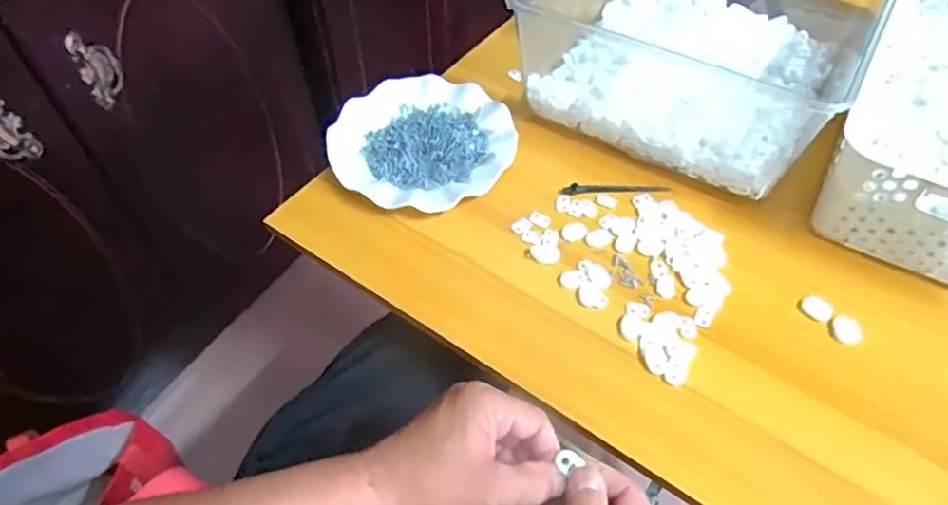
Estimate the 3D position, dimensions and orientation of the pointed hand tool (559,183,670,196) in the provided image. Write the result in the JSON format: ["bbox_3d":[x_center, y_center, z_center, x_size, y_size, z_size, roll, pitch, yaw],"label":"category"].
[{"bbox_3d":[0.136,-0.062,0.604,0.104,0.005,0.014,-3,52,-2],"label":"pointed hand tool"}]

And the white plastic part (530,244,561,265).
[{"bbox_3d":[0.063,0.000,0.549,0.026,0.004,0.022,21,55,16],"label":"white plastic part"}]

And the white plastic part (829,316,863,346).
[{"bbox_3d":[0.302,0.063,0.503,0.022,0.004,0.025,12,53,10],"label":"white plastic part"}]

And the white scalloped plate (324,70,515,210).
[{"bbox_3d":[-0.053,-0.113,0.628,0.181,0.023,0.173,0,52,0],"label":"white scalloped plate"}]

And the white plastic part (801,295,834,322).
[{"bbox_3d":[0.286,0.046,0.516,0.023,0.006,0.018,36,60,25],"label":"white plastic part"}]

